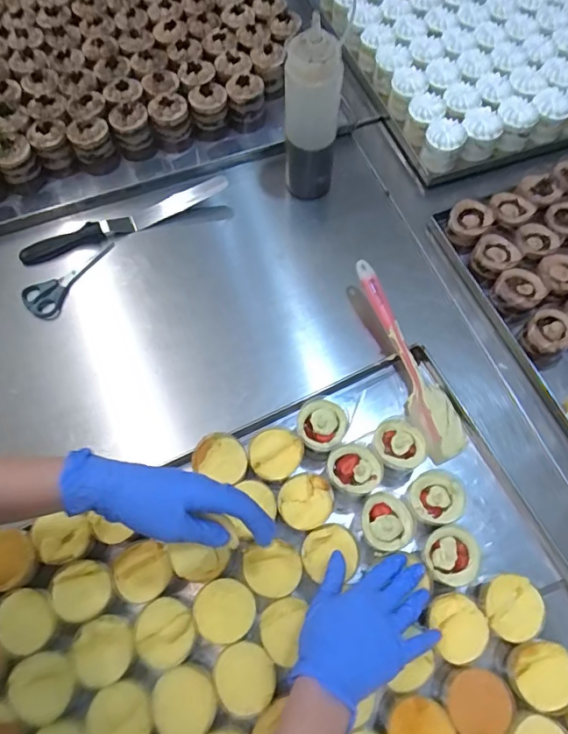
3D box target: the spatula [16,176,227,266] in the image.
[{"bbox_3d":[-0.232,-0.217,0.734,0.309,0.025,0.040,-23,68,-9],"label":"spatula"}]

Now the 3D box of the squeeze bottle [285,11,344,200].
[{"bbox_3d":[0.036,-0.321,0.649,0.065,0.228,0.061,4,67,2],"label":"squeeze bottle"}]

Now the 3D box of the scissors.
[{"bbox_3d":[-0.302,-0.129,0.695,0.060,0.011,0.144,33,70,13],"label":"scissors"}]

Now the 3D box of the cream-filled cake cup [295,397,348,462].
[{"bbox_3d":[0.043,0.073,0.577,0.056,0.044,0.064,4,66,3],"label":"cream-filled cake cup"}]

